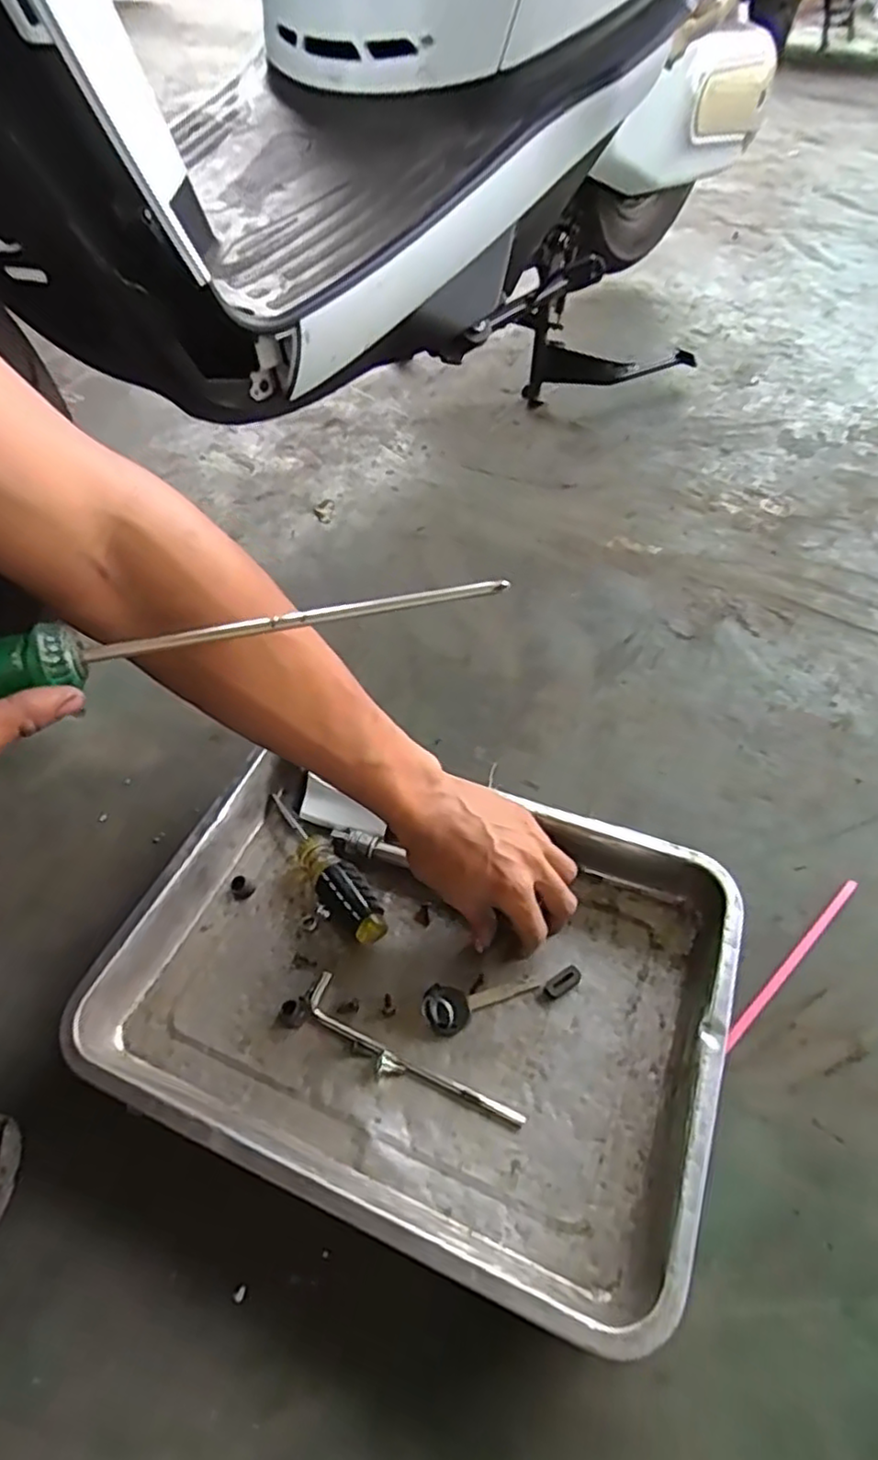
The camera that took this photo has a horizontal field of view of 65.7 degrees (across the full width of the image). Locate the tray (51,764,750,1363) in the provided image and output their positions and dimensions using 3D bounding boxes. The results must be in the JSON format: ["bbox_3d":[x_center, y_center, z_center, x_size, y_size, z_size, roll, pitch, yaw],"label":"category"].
[{"bbox_3d":[-0.014,0.166,0.468,0.384,0.051,0.283,17,54,15],"label":"tray"}]

